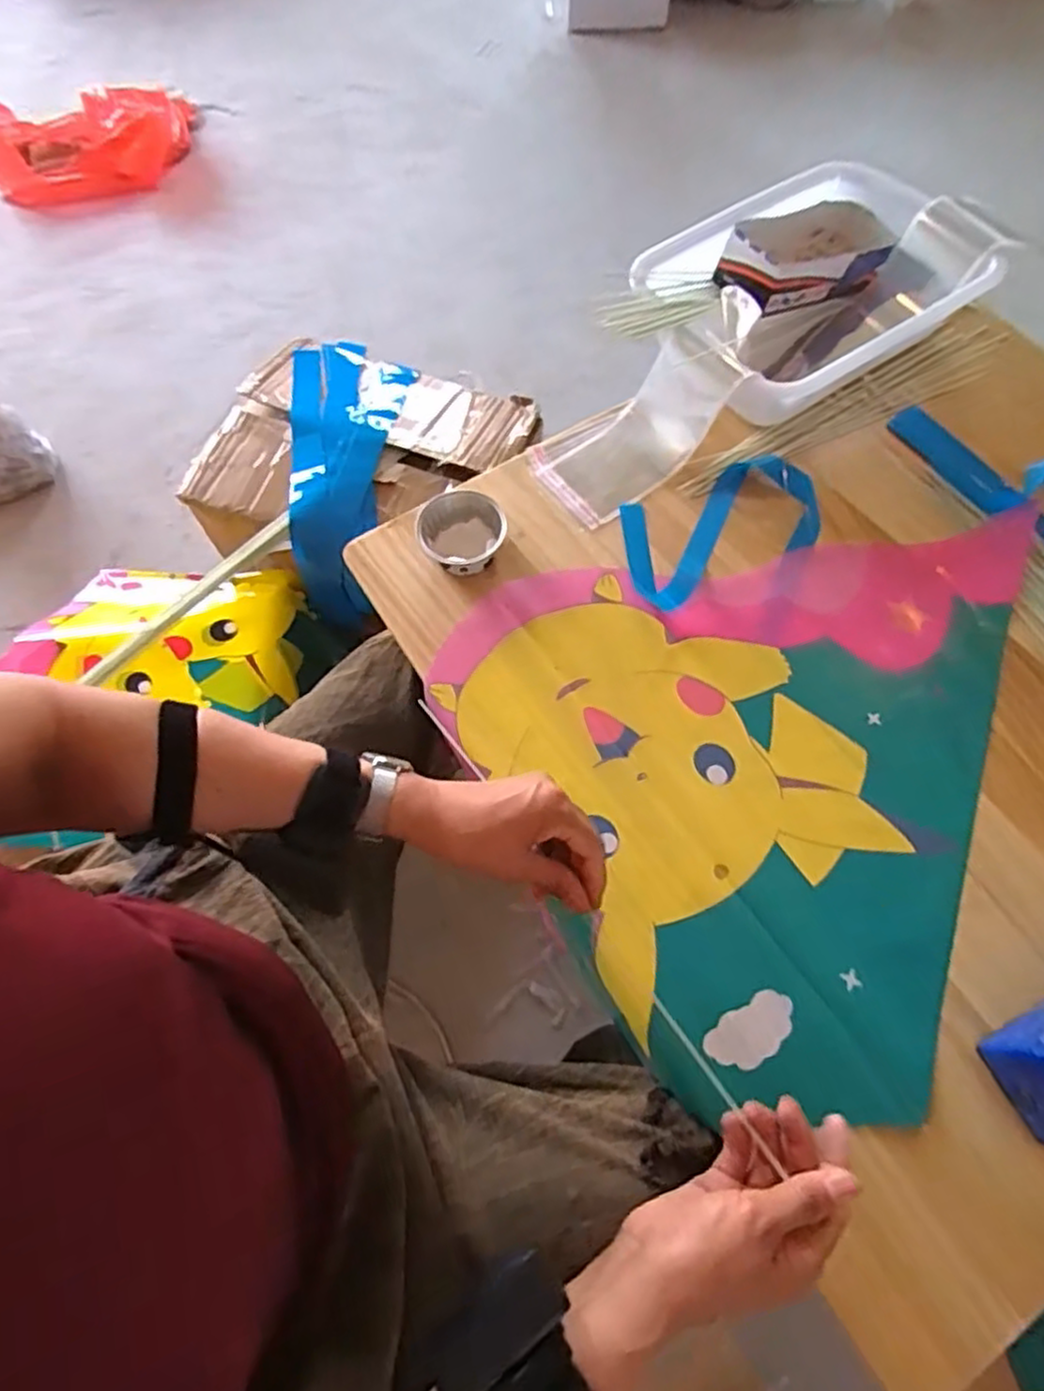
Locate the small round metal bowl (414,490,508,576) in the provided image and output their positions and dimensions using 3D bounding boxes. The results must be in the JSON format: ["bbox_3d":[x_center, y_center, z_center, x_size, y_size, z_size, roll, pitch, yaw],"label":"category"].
[{"bbox_3d":[-0.057,-0.153,0.690,0.080,0.033,0.076,0,66,0],"label":"small round metal bowl"}]

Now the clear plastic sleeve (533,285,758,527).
[{"bbox_3d":[0.137,-0.292,0.737,0.267,0.071,0.120,-44,72,6],"label":"clear plastic sleeve"}]

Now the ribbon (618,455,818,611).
[{"bbox_3d":[0.194,-0.163,0.705,0.206,0.013,0.125,-19,64,-7],"label":"ribbon"}]

